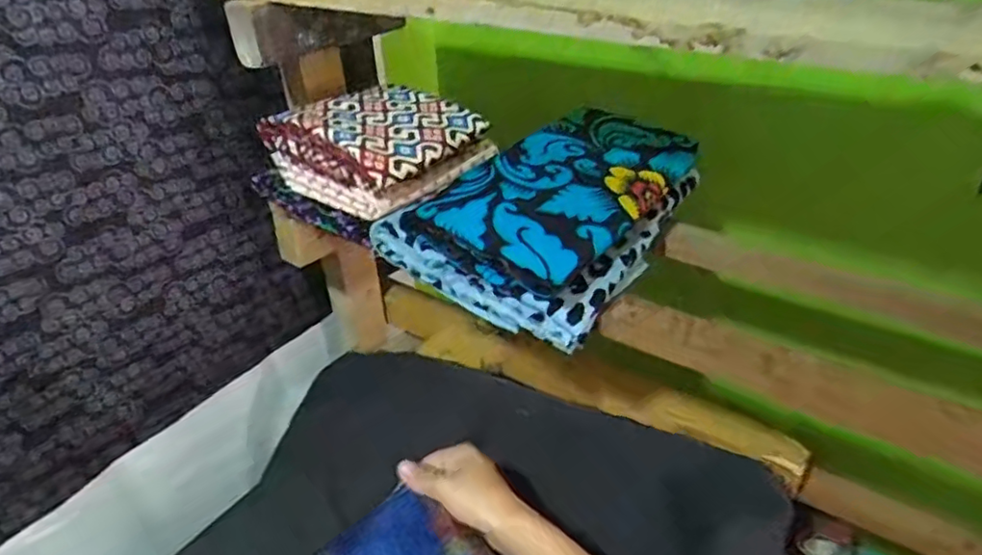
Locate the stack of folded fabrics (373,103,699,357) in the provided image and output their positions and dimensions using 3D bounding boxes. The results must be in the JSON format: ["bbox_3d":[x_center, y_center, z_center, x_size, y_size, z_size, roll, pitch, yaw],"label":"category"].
[{"bbox_3d":[0.056,-0.070,0.570,0.194,0.083,0.270,19,38,29],"label":"stack of folded fabrics"}]

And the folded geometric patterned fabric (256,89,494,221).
[{"bbox_3d":[-0.110,-0.138,0.623,0.155,0.068,0.168,20,38,31],"label":"folded geometric patterned fabric"}]

